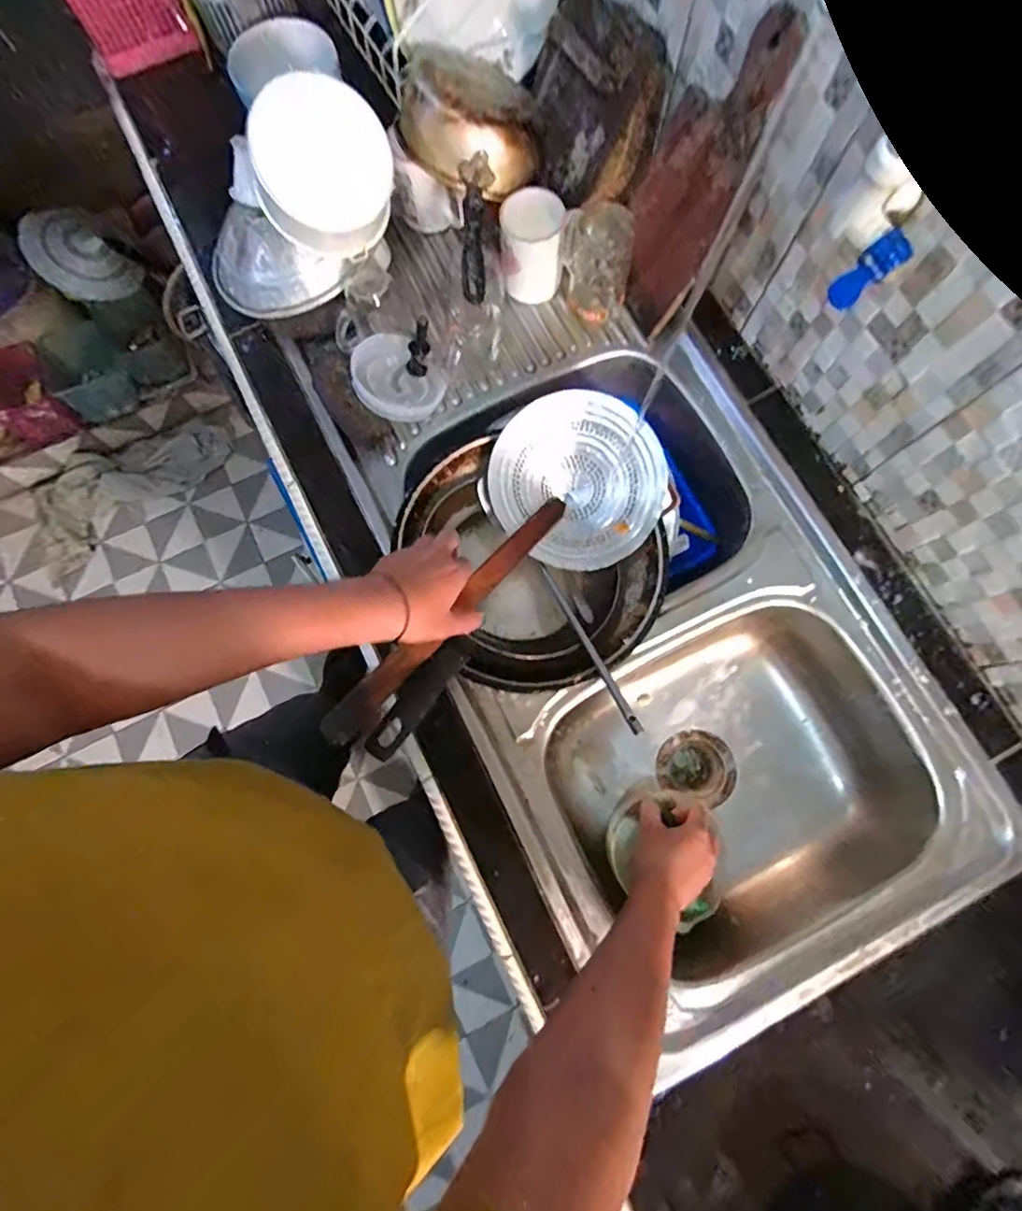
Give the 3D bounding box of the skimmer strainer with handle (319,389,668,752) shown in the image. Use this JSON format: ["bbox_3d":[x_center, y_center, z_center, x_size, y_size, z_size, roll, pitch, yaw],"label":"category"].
[{"bbox_3d":[-0.013,-0.048,0.605,0.195,0.099,0.456,41,70,8],"label":"skimmer strainer with handle"}]

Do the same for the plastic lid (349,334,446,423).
[{"bbox_3d":[-0.144,-0.283,0.689,0.102,0.052,0.103,0,78,-1],"label":"plastic lid"}]

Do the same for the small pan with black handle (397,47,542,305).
[{"bbox_3d":[-0.048,-0.502,0.633,0.165,0.086,0.284,1,78,-1],"label":"small pan with black handle"}]

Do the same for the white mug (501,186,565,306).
[{"bbox_3d":[0.026,-0.454,0.696,0.072,0.102,0.078,0,78,-1],"label":"white mug"}]

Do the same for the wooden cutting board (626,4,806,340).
[{"bbox_3d":[0.202,-0.460,0.609,0.013,0.302,0.136,-22,81,-22],"label":"wooden cutting board"}]

